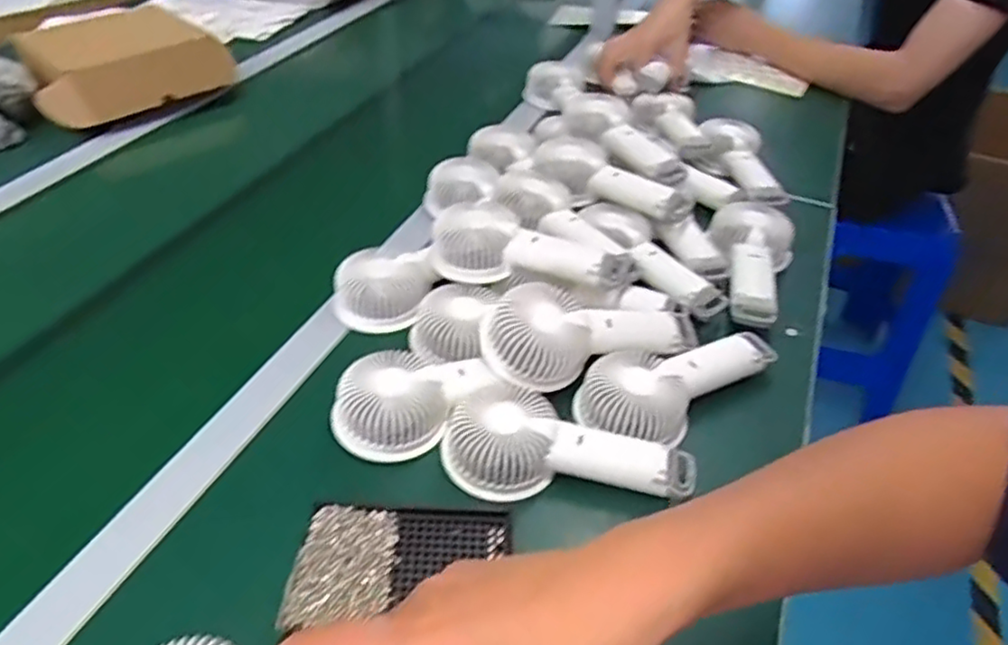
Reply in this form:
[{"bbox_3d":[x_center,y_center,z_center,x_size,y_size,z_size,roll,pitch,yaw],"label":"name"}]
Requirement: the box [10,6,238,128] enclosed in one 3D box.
[{"bbox_3d":[-0.521,-0.366,0.922,0.250,0.070,0.212,-32,53,-32],"label":"box"}]

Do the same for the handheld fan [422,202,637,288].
[{"bbox_3d":[0.021,-0.066,0.618,0.183,0.041,0.098,22,46,20],"label":"handheld fan"}]

